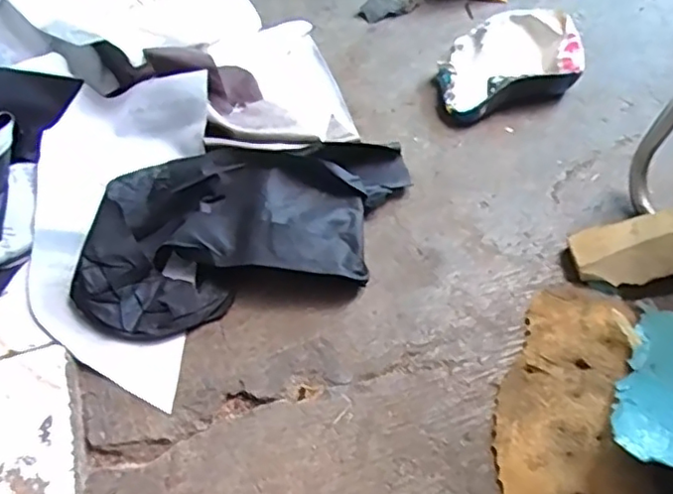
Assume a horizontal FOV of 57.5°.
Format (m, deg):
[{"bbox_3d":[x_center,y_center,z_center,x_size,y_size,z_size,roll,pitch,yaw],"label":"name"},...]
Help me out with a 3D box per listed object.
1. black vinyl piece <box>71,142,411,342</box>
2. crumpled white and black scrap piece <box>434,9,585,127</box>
[{"bbox_3d":[-0.103,-0.028,0.742,0.420,0.078,0.209,-13,56,-5],"label":"black vinyl piece"},{"bbox_3d":[0.247,-0.274,0.905,0.227,0.056,0.163,-16,56,-7],"label":"crumpled white and black scrap piece"}]

